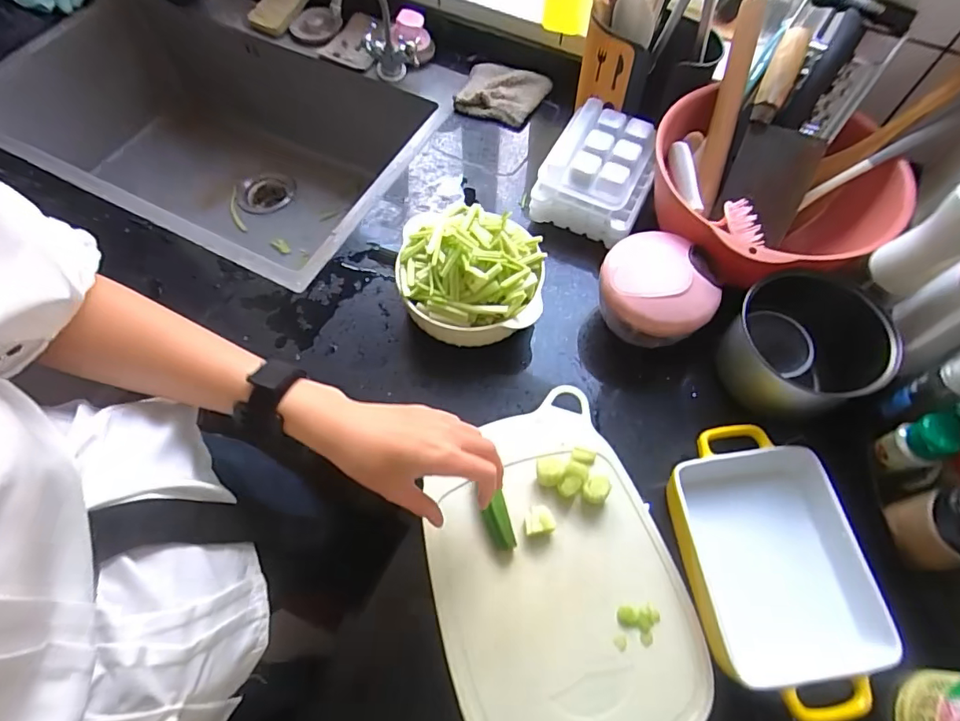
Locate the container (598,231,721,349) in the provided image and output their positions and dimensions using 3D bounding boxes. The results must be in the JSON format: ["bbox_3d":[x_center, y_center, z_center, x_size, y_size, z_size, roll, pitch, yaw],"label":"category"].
[{"bbox_3d":[0.184,-0.069,0.554,0.109,0.094,0.112,0,63,-1],"label":"container"}]

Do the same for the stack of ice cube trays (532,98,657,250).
[{"bbox_3d":[0.149,-0.227,0.640,0.121,0.086,0.147,27,66,14],"label":"stack of ice cube trays"}]

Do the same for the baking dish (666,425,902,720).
[{"bbox_3d":[0.260,0.176,0.455,0.149,0.039,0.227,-7,63,-3],"label":"baking dish"}]

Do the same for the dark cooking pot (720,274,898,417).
[{"bbox_3d":[0.330,-0.013,0.520,0.138,0.090,0.116,12,64,7],"label":"dark cooking pot"}]

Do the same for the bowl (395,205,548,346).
[{"bbox_3d":[-0.012,-0.090,0.561,0.162,0.103,0.135,19,65,9],"label":"bowl"}]

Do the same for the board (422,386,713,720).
[{"bbox_3d":[0.067,0.188,0.461,0.213,0.023,0.301,-14,64,-7],"label":"board"}]

